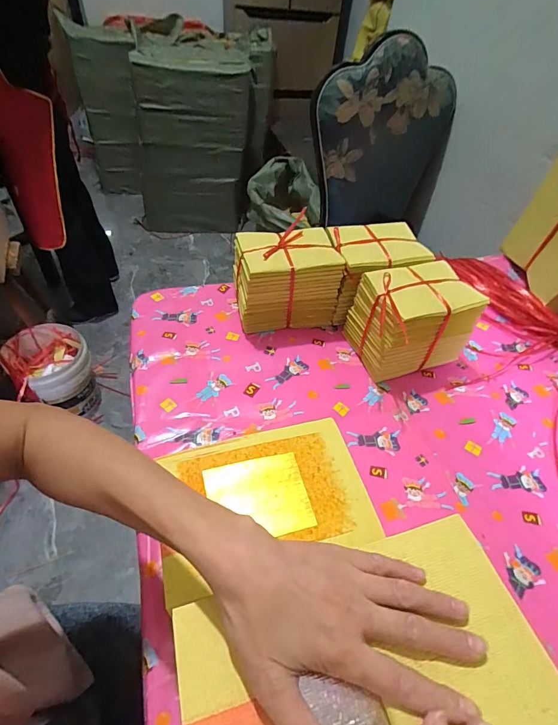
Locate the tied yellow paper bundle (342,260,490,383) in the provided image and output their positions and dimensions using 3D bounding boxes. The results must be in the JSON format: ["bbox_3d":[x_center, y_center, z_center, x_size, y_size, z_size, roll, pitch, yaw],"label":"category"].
[{"bbox_3d":[0.213,-0.068,0.620,0.158,0.138,0.122,-13,52,-17],"label":"tied yellow paper bundle"}]

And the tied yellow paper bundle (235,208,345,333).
[{"bbox_3d":[0.010,-0.143,0.663,0.167,0.140,0.114,-6,50,-11],"label":"tied yellow paper bundle"}]

